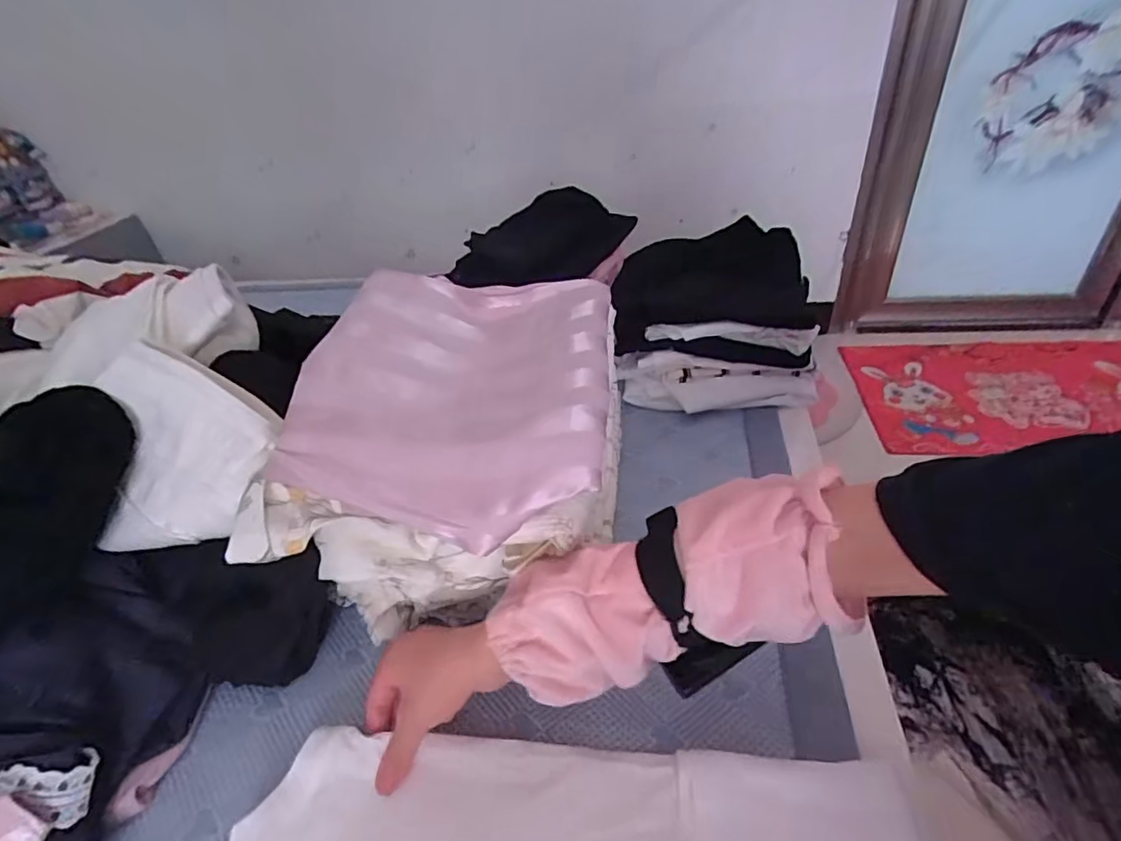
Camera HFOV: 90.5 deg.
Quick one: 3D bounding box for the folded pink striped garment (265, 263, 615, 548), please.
[{"bbox_3d":[-0.076,-0.034,0.429,0.221,0.063,0.265,-2,37,8],"label":"folded pink striped garment"}]

